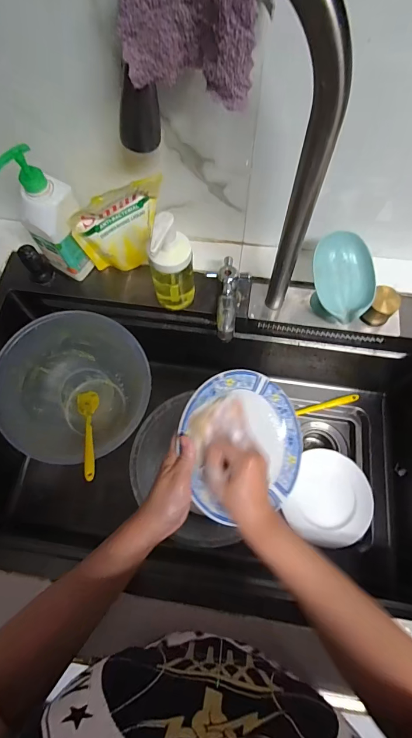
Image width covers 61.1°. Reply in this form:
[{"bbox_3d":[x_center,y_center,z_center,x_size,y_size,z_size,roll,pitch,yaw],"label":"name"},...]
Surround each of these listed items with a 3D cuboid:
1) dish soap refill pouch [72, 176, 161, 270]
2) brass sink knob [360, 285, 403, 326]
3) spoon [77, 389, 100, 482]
[{"bbox_3d":[-0.121,-0.206,0.512,0.130,0.151,0.036,-28,70,-10],"label":"dish soap refill pouch"},{"bbox_3d":[0.256,-0.089,0.513,0.038,0.051,0.046,34,72,14],"label":"brass sink knob"},{"bbox_3d":[-0.194,0.098,0.579,0.035,0.014,0.213,-19,36,-7],"label":"spoon"}]

